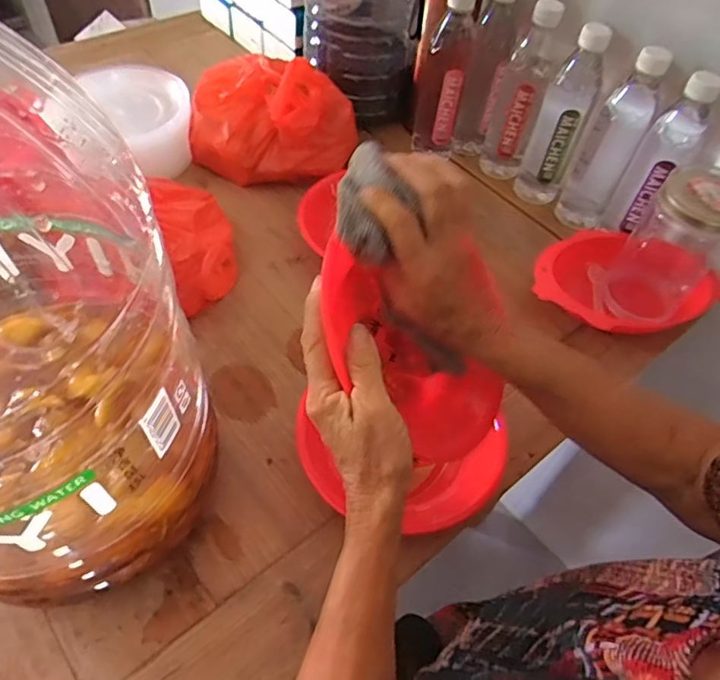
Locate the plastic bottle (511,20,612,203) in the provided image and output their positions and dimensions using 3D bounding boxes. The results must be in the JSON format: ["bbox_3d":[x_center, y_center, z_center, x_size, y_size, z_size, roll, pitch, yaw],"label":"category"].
[{"bbox_3d":[0.251,-0.272,0.706,0.059,0.226,0.054,20,53,10],"label":"plastic bottle"}]

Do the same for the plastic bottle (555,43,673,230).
[{"bbox_3d":[0.313,-0.251,0.703,0.061,0.224,0.077,24,54,13],"label":"plastic bottle"}]

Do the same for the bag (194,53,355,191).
[{"bbox_3d":[-0.110,-0.295,0.750,0.204,0.113,0.153,15,52,6],"label":"bag"}]

